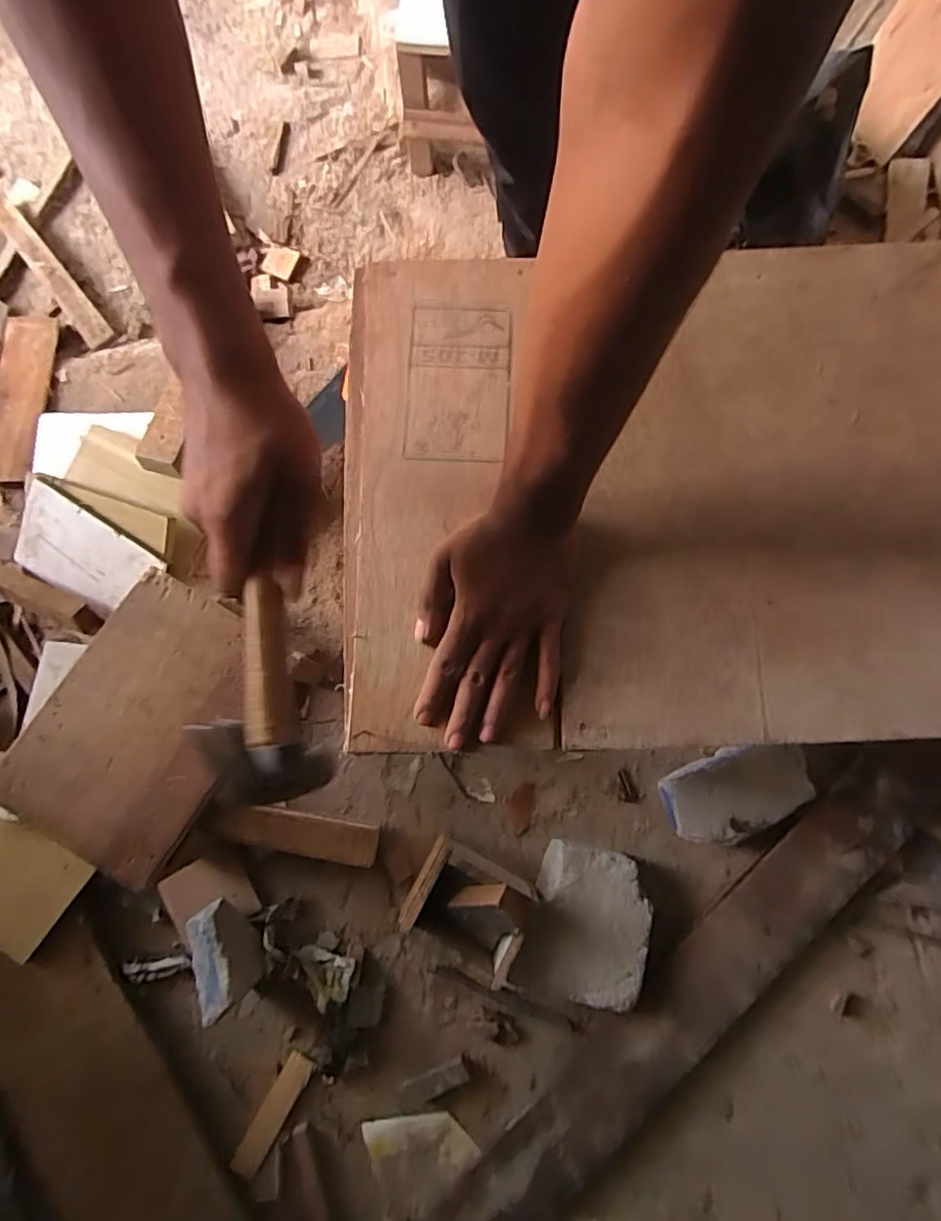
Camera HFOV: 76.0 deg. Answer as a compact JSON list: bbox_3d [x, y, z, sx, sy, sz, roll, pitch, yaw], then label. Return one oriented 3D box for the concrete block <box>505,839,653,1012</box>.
[{"bbox_3d":[0.163,0.443,0.858,0.180,0.079,0.203,12,83,3],"label":"concrete block"}]

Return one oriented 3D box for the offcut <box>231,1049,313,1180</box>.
[{"bbox_3d":[-0.283,0.721,0.862,0.038,0.009,0.169,29,84,5],"label":"offcut"}]

